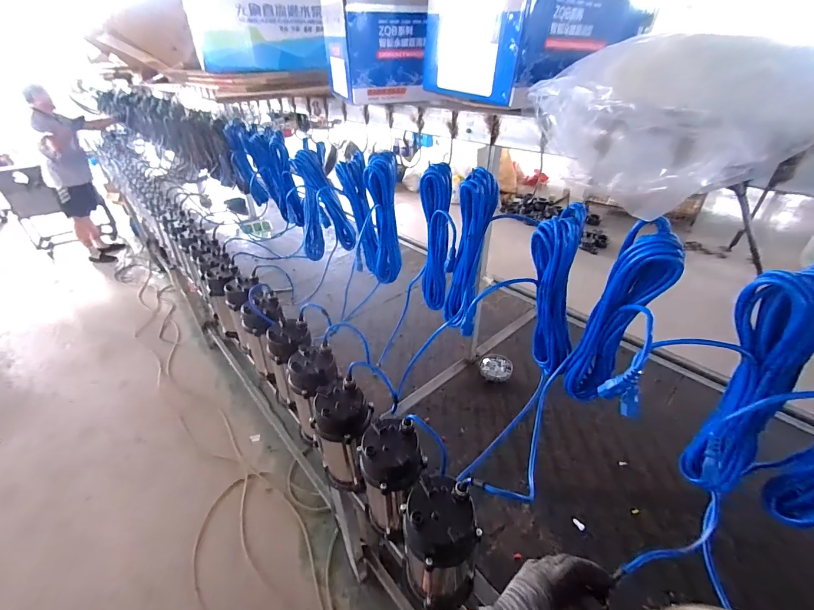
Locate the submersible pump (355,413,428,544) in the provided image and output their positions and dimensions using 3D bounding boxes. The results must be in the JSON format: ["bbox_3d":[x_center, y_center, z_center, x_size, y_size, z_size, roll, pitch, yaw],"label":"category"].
[{"bbox_3d":[-0.024,0.376,0.739,0.119,0.261,0.146,-26,42,-31],"label":"submersible pump"}]

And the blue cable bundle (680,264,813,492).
[{"bbox_3d":[0.448,0.115,0.469,0.069,0.351,0.094,-6,35,-7],"label":"blue cable bundle"}]

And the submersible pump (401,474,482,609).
[{"bbox_3d":[0.058,0.441,0.647,0.116,0.268,0.127,-16,37,-20],"label":"submersible pump"}]

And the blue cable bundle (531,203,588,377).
[{"bbox_3d":[0.263,-0.006,0.650,0.072,0.330,0.098,-28,43,-33],"label":"blue cable bundle"}]

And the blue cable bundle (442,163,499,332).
[{"bbox_3d":[0.132,-0.098,0.756,0.089,0.341,0.047,4,35,7],"label":"blue cable bundle"}]

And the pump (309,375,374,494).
[{"bbox_3d":[-0.145,0.313,0.840,0.116,0.264,0.112,10,36,16],"label":"pump"}]

